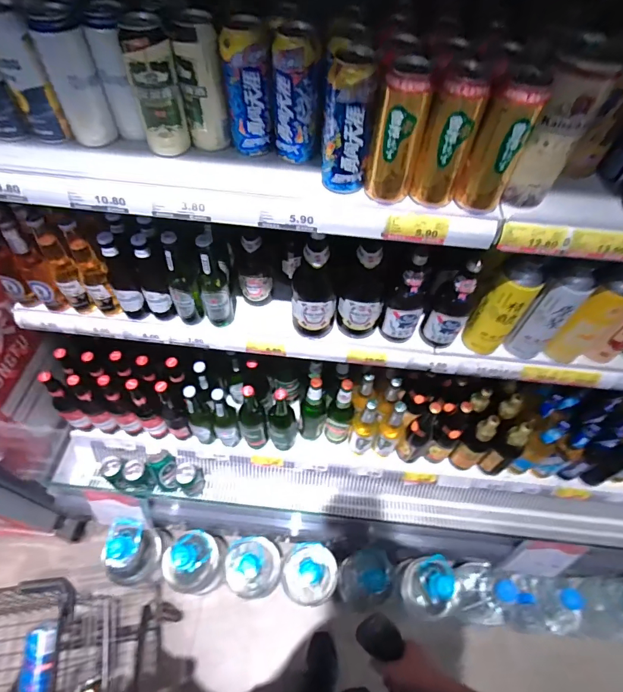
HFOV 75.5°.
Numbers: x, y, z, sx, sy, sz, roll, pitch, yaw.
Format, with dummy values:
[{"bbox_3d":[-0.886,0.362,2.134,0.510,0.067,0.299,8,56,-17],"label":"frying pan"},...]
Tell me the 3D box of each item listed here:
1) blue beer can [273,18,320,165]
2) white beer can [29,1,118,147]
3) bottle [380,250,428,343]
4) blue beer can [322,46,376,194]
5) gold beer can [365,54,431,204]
[{"bbox_3d":[-0.021,-0.346,0.564,0.063,0.156,0.065,-1,56,-3],"label":"blue beer can"},{"bbox_3d":[-0.335,-0.375,0.575,0.061,0.159,0.052,-22,59,-17],"label":"white beer can"},{"bbox_3d":[0.186,-0.088,0.786,0.066,0.226,0.059,19,57,11],"label":"bottle"},{"bbox_3d":[0.047,-0.294,0.535,0.062,0.155,0.072,2,56,-1],"label":"blue beer can"},{"bbox_3d":[0.110,-0.269,0.520,0.064,0.159,0.063,11,56,5],"label":"gold beer can"}]

